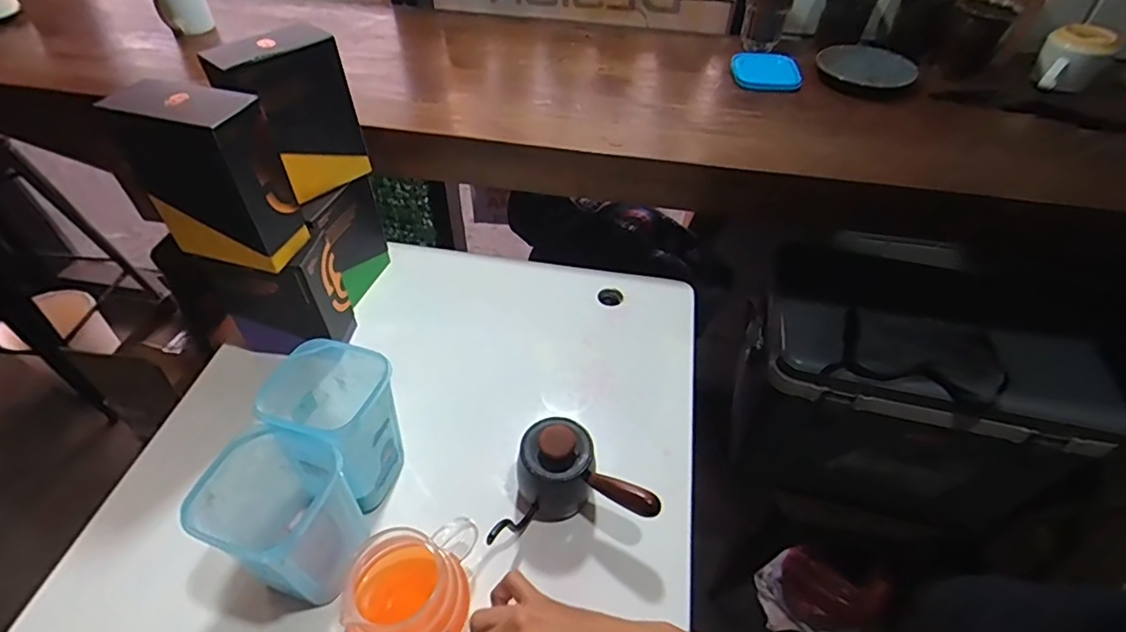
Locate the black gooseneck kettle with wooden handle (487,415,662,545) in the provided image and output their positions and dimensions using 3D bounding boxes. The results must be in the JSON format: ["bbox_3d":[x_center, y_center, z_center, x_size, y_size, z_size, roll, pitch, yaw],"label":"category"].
[{"bbox_3d":[0.006,0.162,0.550,0.151,0.095,0.103,-4,48,-5],"label":"black gooseneck kettle with wooden handle"}]

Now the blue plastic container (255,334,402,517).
[{"bbox_3d":[-0.217,0.107,0.543,0.097,0.132,0.107,10,48,8],"label":"blue plastic container"}]

